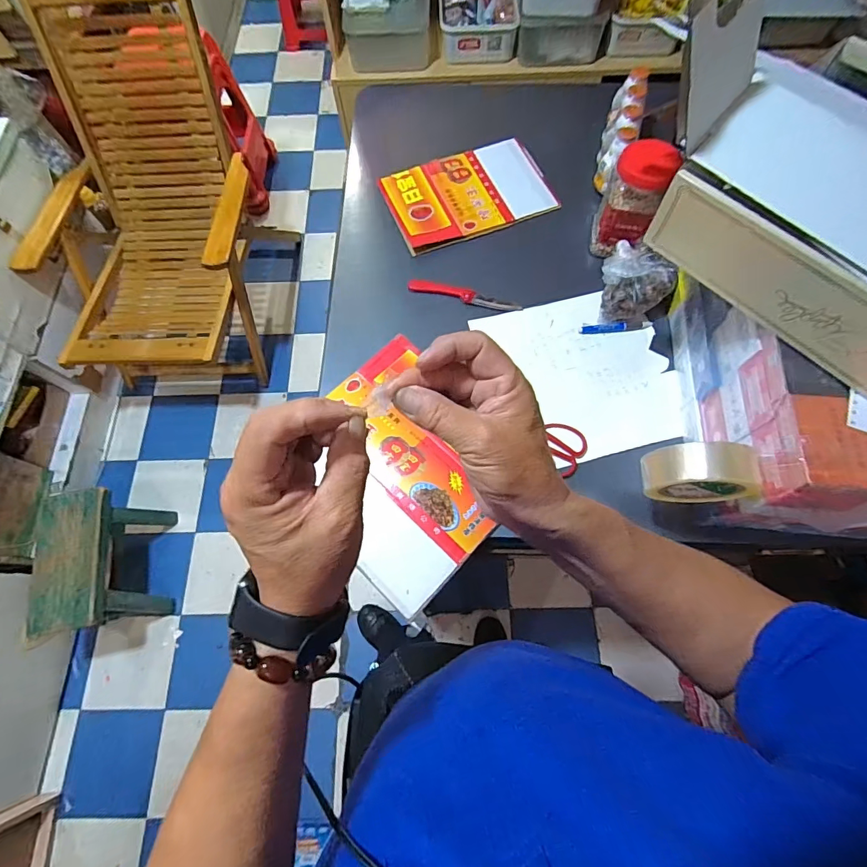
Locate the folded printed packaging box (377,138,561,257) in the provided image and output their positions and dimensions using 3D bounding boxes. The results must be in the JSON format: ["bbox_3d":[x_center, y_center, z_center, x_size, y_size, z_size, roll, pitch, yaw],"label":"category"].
[{"bbox_3d":[0.075,-0.490,0.885,0.329,0.014,0.205,-22,70,-6],"label":"folded printed packaging box"}]

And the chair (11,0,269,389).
[{"bbox_3d":[-0.881,-0.758,1.404,0.595,0.779,1.124,-7,69,-1],"label":"chair"}]

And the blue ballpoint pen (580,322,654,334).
[{"bbox_3d":[0.317,-0.186,0.767,0.124,0.012,0.018,-7,69,-1],"label":"blue ballpoint pen"}]

